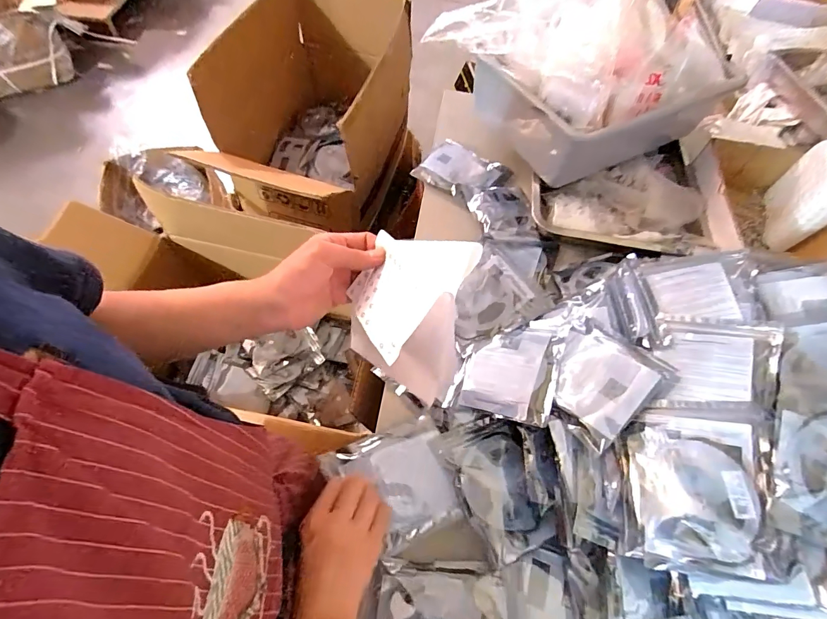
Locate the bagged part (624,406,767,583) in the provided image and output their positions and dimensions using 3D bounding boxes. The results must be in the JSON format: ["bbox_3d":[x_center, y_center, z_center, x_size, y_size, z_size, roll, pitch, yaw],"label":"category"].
[{"bbox_3d":[0.262,0.168,0.378,0.103,0.013,0.140,-4,61,35],"label":"bagged part"}]

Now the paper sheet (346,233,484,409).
[{"bbox_3d":[-0.009,-0.001,0.385,0.115,0.114,0.118,13,60,7],"label":"paper sheet"}]

